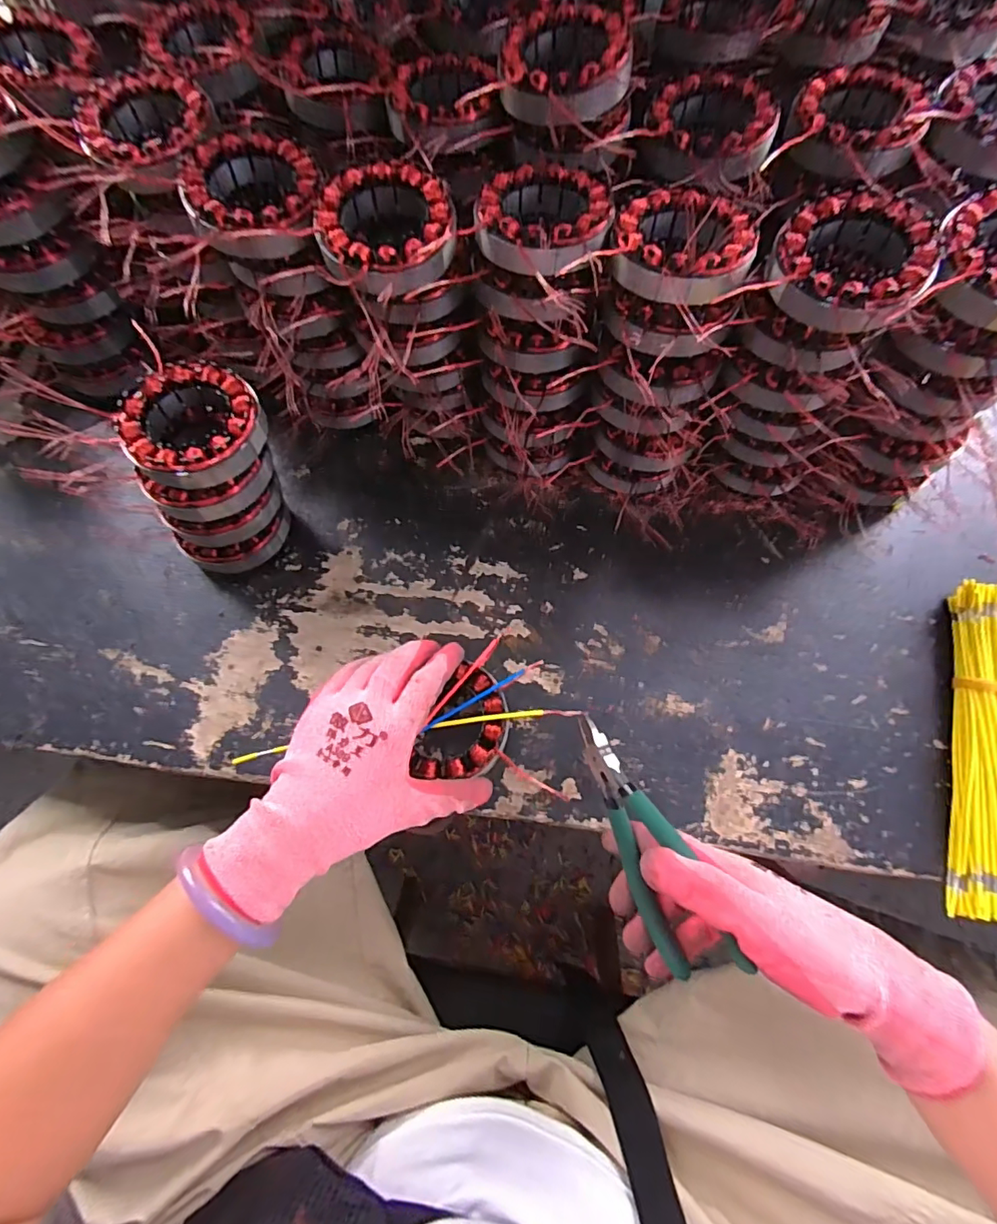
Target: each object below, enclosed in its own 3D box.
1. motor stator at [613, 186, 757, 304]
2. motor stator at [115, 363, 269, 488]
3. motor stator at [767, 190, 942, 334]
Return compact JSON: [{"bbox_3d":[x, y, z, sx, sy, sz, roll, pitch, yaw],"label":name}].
[{"bbox_3d":[0.114,-0.227,0.327,0.086,0.038,0.093,26,72,10],"label":"motor stator"},{"bbox_3d":[-0.206,-0.128,0.351,0.086,0.029,0.085,0,69,0],"label":"motor stator"},{"bbox_3d":[0.209,-0.208,0.313,0.083,0.034,0.088,32,73,12],"label":"motor stator"}]

